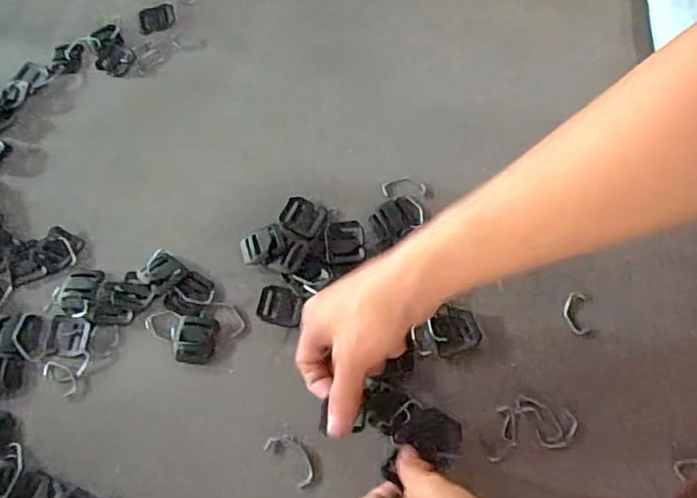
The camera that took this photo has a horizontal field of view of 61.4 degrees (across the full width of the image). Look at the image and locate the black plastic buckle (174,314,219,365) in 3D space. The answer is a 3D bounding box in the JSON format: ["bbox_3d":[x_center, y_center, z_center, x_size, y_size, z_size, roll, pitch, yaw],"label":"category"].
[{"bbox_3d":[-0.116,0.068,0.443,0.030,0.004,0.036,5,66,5],"label":"black plastic buckle"}]

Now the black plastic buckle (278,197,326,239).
[{"bbox_3d":[-0.039,-0.026,0.482,0.036,0.004,0.033,25,69,13],"label":"black plastic buckle"}]

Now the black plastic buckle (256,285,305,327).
[{"bbox_3d":[-0.053,0.044,0.452,0.033,0.004,0.027,13,67,8],"label":"black plastic buckle"}]

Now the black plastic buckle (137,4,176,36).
[{"bbox_3d":[-0.191,-0.230,0.582,0.035,0.004,0.032,-16,66,-5],"label":"black plastic buckle"}]

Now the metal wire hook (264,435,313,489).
[{"bbox_3d":[-0.039,0.145,0.409,0.040,0.004,0.021,41,73,18],"label":"metal wire hook"}]

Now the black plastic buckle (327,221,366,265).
[{"bbox_3d":[-0.002,-0.006,0.468,0.029,0.004,0.038,-4,66,0],"label":"black plastic buckle"}]

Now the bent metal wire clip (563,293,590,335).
[{"bbox_3d":[0.169,0.048,0.436,0.016,0.004,0.032,-2,66,2],"label":"bent metal wire clip"}]

